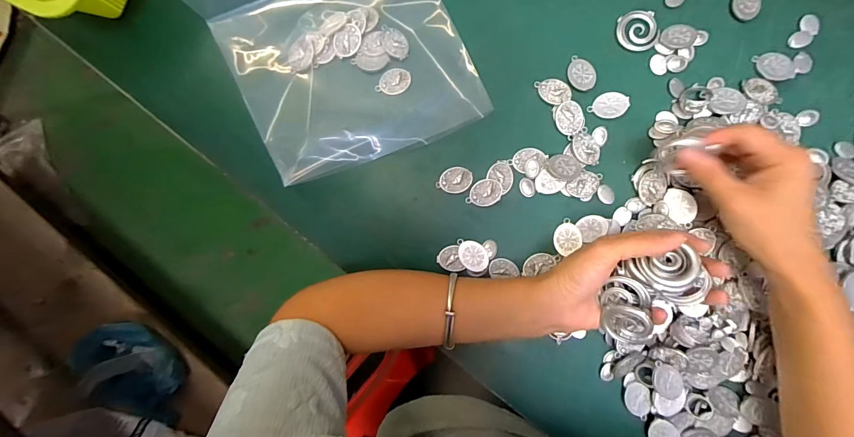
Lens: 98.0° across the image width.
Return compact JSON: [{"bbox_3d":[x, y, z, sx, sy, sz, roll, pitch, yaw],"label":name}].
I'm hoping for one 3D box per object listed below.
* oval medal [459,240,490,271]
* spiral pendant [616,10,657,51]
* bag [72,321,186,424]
[{"bbox_3d":[0.045,0.036,0.360,0.025,0.009,0.032,-36,88,2],"label":"oval medal"},{"bbox_3d":[0.203,-0.182,0.359,0.035,0.004,0.037,-4,89,3],"label":"spiral pendant"},{"bbox_3d":[-0.691,0.365,0.872,0.193,0.121,0.250,-9,89,3],"label":"bag"}]

